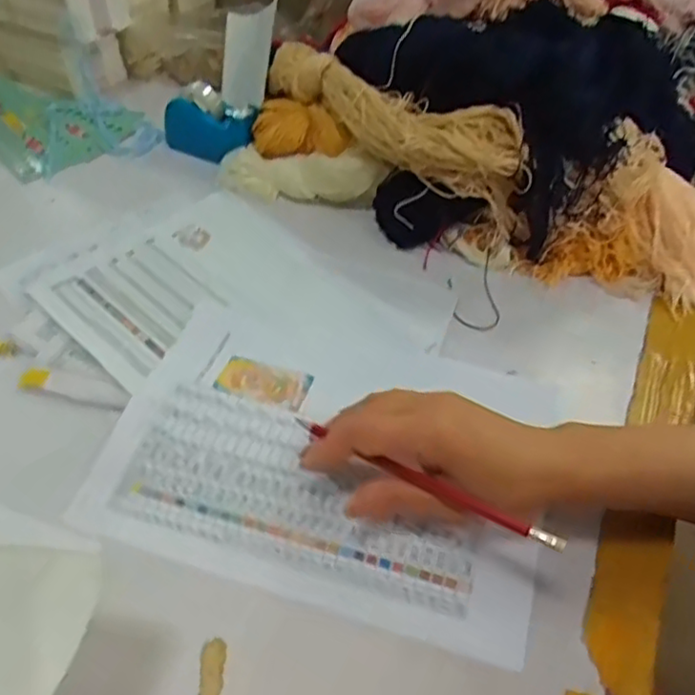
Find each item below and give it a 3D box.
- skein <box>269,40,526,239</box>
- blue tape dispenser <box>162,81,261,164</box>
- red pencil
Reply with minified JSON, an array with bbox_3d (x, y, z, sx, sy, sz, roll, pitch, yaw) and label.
[{"bbox_3d":[0.020,-0.221,0.641,0.069,0.069,0.337,-34,54,-29],"label":"skein"},{"bbox_3d":[-0.146,-0.245,0.738,0.116,0.072,0.055,30,52,25],"label":"blue tape dispenser"},{"bbox_3d":[0.040,0.076,0.403,0.184,0.011,0.007,22,48,30],"label":"red pencil"}]

